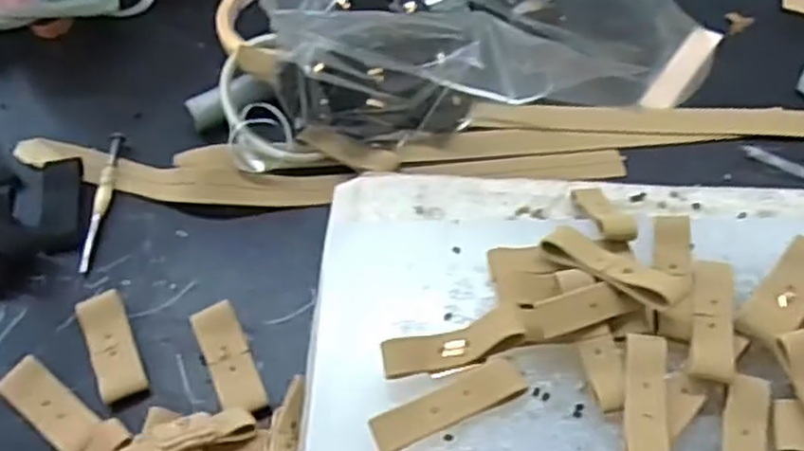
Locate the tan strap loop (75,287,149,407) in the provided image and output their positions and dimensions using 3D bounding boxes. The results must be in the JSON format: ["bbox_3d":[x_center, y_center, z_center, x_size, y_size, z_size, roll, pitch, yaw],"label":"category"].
[{"bbox_3d":[-0.143,0.059,0.377,0.022,0.004,0.059,-14,55,-25],"label":"tan strap loop"}]

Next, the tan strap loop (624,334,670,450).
[{"bbox_3d":[0.093,0.071,0.293,0.016,0.015,0.057,8,55,9],"label":"tan strap loop"}]

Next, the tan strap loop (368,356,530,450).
[{"bbox_3d":[0.019,0.071,0.301,0.063,0.004,0.017,-24,73,-14],"label":"tan strap loop"}]

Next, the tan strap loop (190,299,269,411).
[{"bbox_3d":[-0.083,0.065,0.370,0.021,0.010,0.059,-23,56,-12],"label":"tan strap loop"}]

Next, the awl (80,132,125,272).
[{"bbox_3d":[-0.170,-0.016,0.432,0.010,0.010,0.090,-2,54,2],"label":"awl"}]

